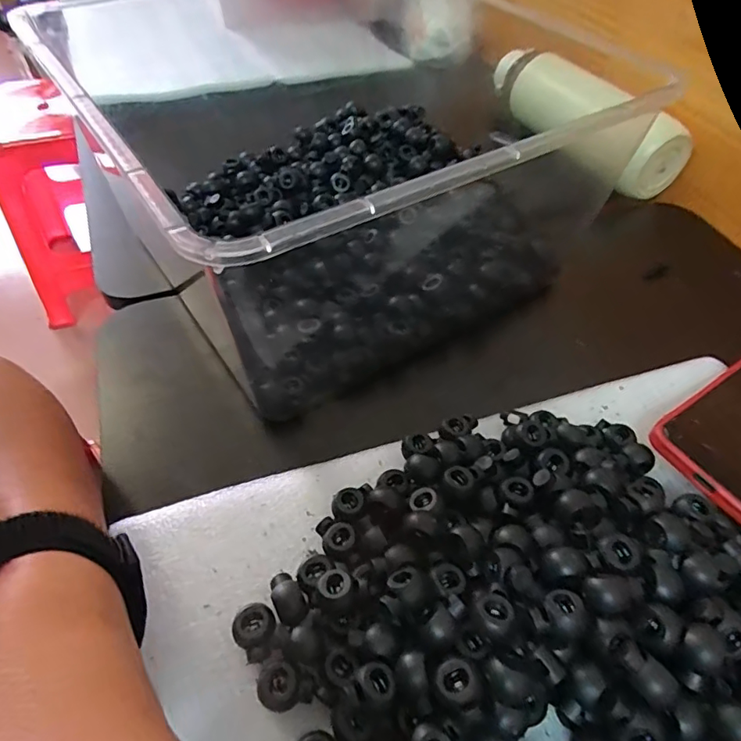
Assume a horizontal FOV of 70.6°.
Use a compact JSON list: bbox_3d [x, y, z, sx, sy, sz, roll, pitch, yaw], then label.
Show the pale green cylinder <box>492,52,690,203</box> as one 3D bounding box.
[{"bbox_3d":[0.195,-0.247,0.496,0.068,0.068,0.216,-19,53,-17],"label":"pale green cylinder"}]

